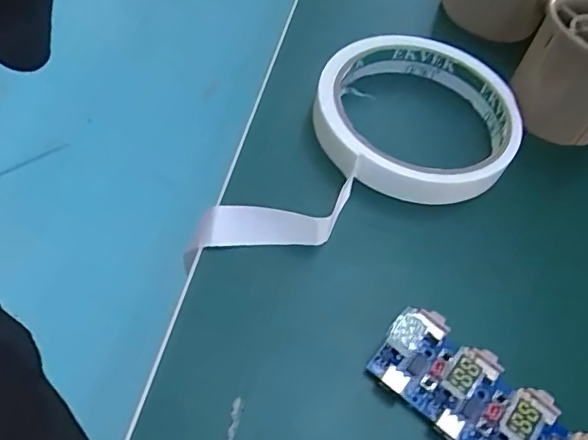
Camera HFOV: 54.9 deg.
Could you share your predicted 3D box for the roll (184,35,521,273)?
[{"bbox_3d":[0.038,-0.024,0.242,0.089,0.031,0.152,30,56,11],"label":"roll"}]

